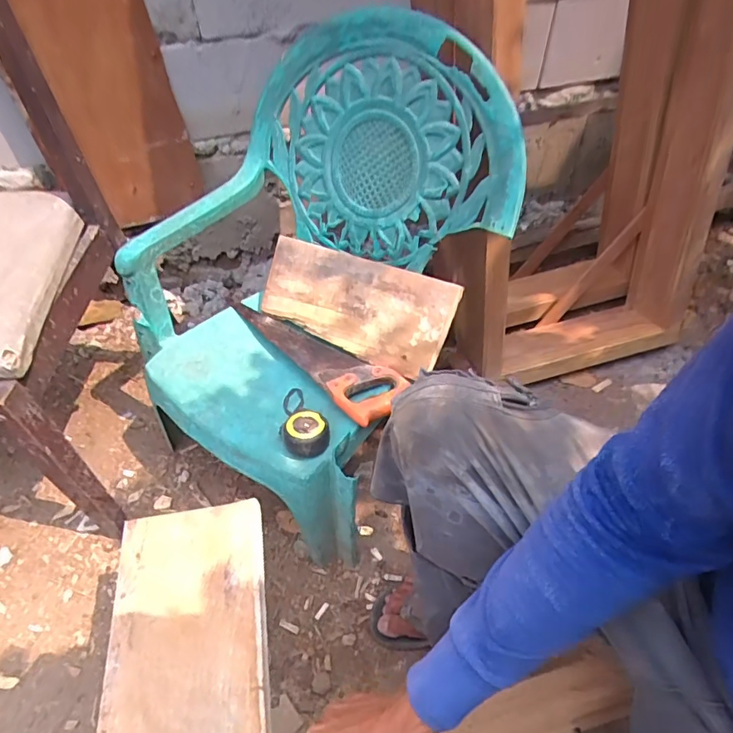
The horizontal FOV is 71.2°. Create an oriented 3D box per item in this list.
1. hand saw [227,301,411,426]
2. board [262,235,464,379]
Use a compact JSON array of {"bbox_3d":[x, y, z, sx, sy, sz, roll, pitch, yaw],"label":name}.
[{"bbox_3d":[-0.098,-0.039,0.929,0.115,0.027,0.412,-36,56,-26],"label":"hand saw"},{"bbox_3d":[-0.028,-0.118,0.928,0.372,0.016,0.168,23,97,21],"label":"board"}]

